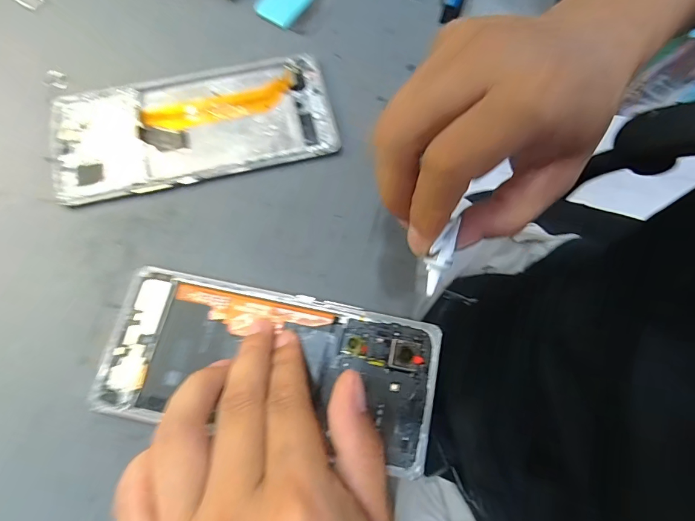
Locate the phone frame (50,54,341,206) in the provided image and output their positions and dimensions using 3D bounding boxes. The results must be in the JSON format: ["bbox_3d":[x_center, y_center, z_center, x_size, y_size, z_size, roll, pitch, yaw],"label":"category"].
[{"bbox_3d":[-0.090,-0.080,0.239,0.159,0.007,0.072,-12,72,-5],"label":"phone frame"}]

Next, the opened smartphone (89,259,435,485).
[{"bbox_3d":[-0.037,0.050,0.196,0.159,0.005,0.072,9,71,1],"label":"opened smartphone"}]

